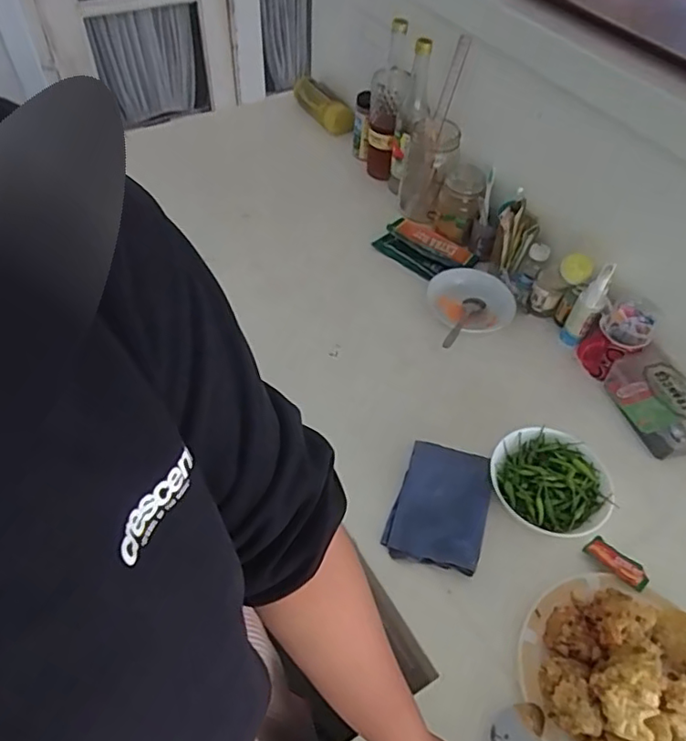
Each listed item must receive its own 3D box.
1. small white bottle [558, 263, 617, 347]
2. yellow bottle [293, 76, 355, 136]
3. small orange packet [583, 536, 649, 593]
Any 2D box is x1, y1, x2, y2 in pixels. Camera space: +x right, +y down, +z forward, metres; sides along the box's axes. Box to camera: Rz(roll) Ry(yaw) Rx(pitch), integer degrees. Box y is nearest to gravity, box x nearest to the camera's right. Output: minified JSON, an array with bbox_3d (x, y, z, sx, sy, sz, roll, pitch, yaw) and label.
[{"bbox_3d":[0.365,-0.089,0.868,0.026,0.169,0.037,14,51,9],"label":"small white bottle"},{"bbox_3d":[-0.048,-0.613,1.328,0.059,0.060,0.205,-21,55,-19],"label":"yellow bottle"},{"bbox_3d":[0.328,0.229,0.685,0.039,0.007,0.071,-21,43,-37],"label":"small orange packet"}]

